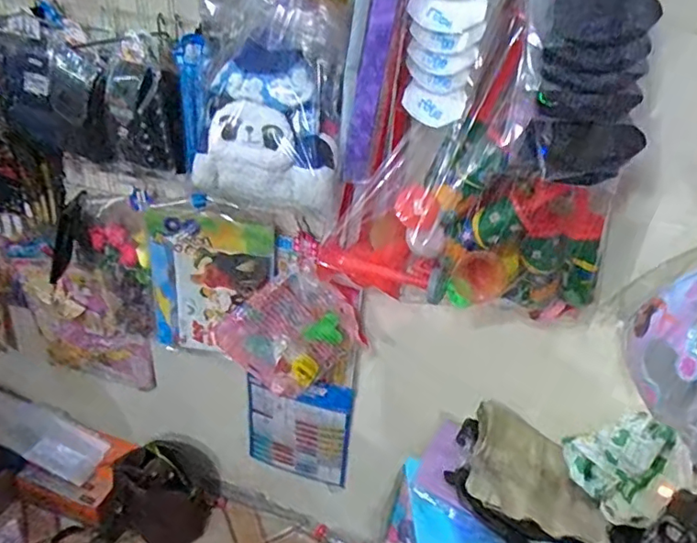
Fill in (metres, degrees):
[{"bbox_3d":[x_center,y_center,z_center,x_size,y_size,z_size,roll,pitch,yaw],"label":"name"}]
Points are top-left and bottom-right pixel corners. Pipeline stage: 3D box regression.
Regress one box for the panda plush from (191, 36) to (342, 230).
[{"bbox_3d":[-0.109,-0.186,0.784,0.192,0.220,0.067,9,34,6],"label":"panda plush"}]

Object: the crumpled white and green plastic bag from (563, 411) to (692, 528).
[{"bbox_3d":[0.457,0.318,0.949,0.075,0.176,0.178,-23,43,-35],"label":"crumpled white and green plastic bag"}]

